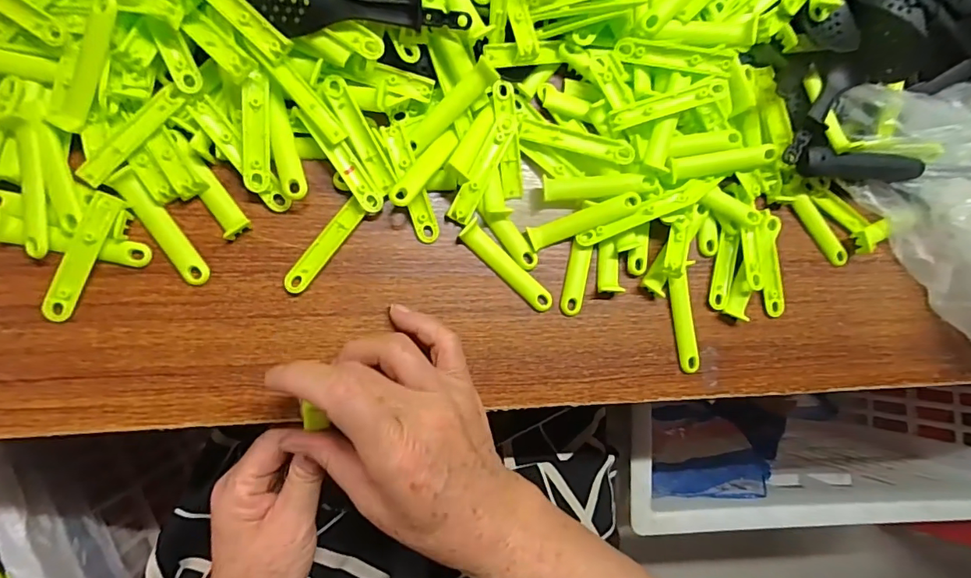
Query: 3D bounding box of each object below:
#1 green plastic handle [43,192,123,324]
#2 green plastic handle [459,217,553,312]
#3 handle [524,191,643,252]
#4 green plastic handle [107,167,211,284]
[{"bbox_3d":[-0.228,-0.018,0.275,0.015,0.006,0.075,24,88,-9],"label":"green plastic handle"},{"bbox_3d":[0.015,-0.014,0.319,0.075,0.005,0.014,44,86,-8],"label":"green plastic handle"},{"bbox_3d":[0.065,-0.045,0.321,0.074,0.013,0.016,-20,95,-8],"label":"handle"},{"bbox_3d":[-0.189,-0.035,0.287,0.016,0.005,0.074,-37,97,-6],"label":"green plastic handle"}]

